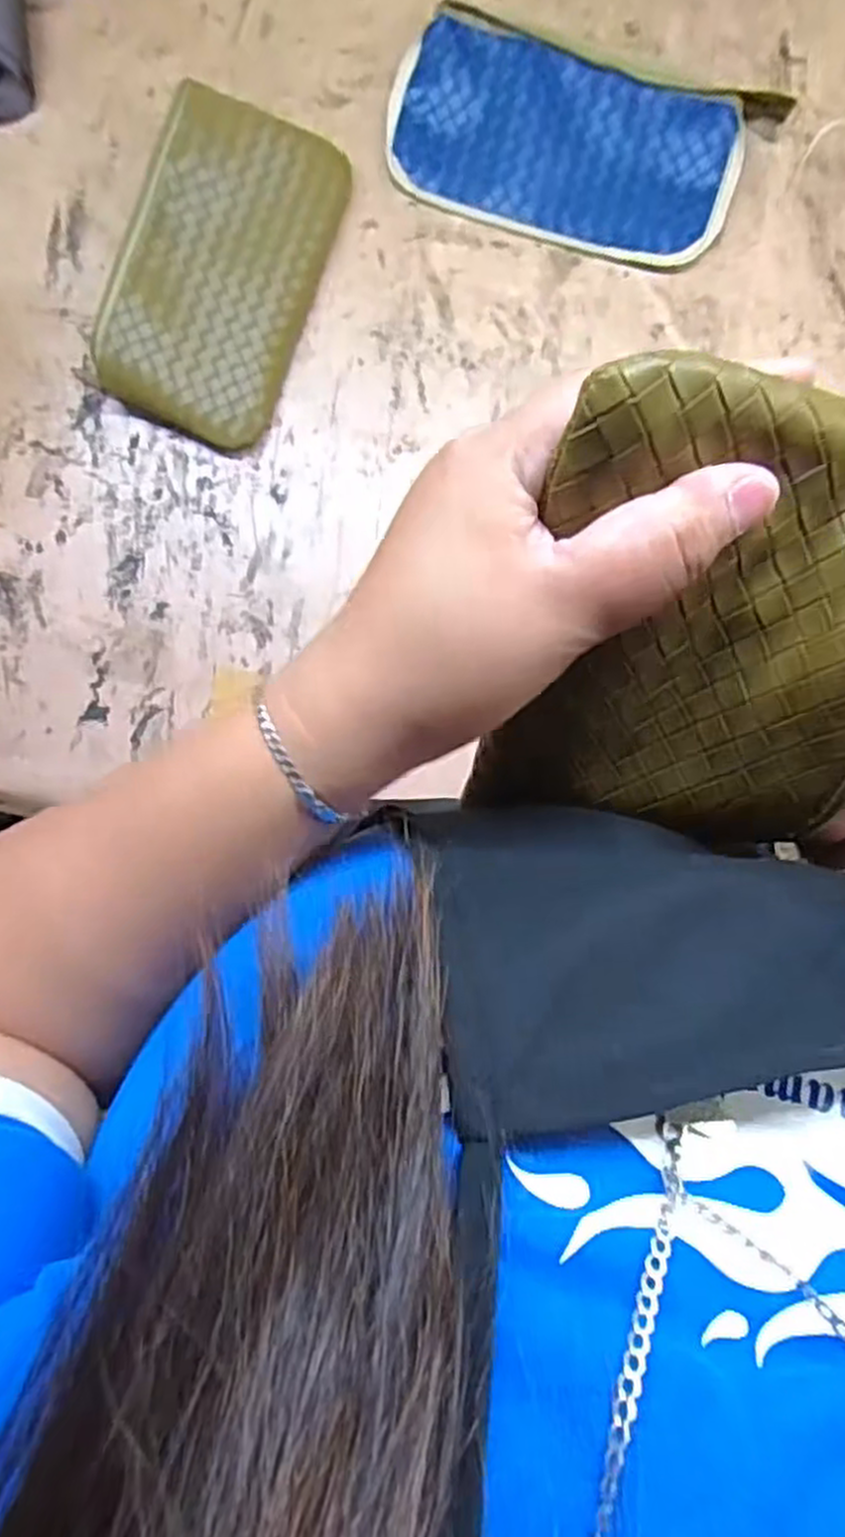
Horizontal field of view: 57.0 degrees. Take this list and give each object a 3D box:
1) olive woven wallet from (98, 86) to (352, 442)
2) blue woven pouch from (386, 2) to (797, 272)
[{"bbox_3d":[-0.128,-0.320,0.503,0.109,0.044,0.199,20,92,1],"label":"olive woven wallet"},{"bbox_3d":[0.094,-0.406,0.508,0.228,0.019,0.113,18,92,1],"label":"blue woven pouch"}]

